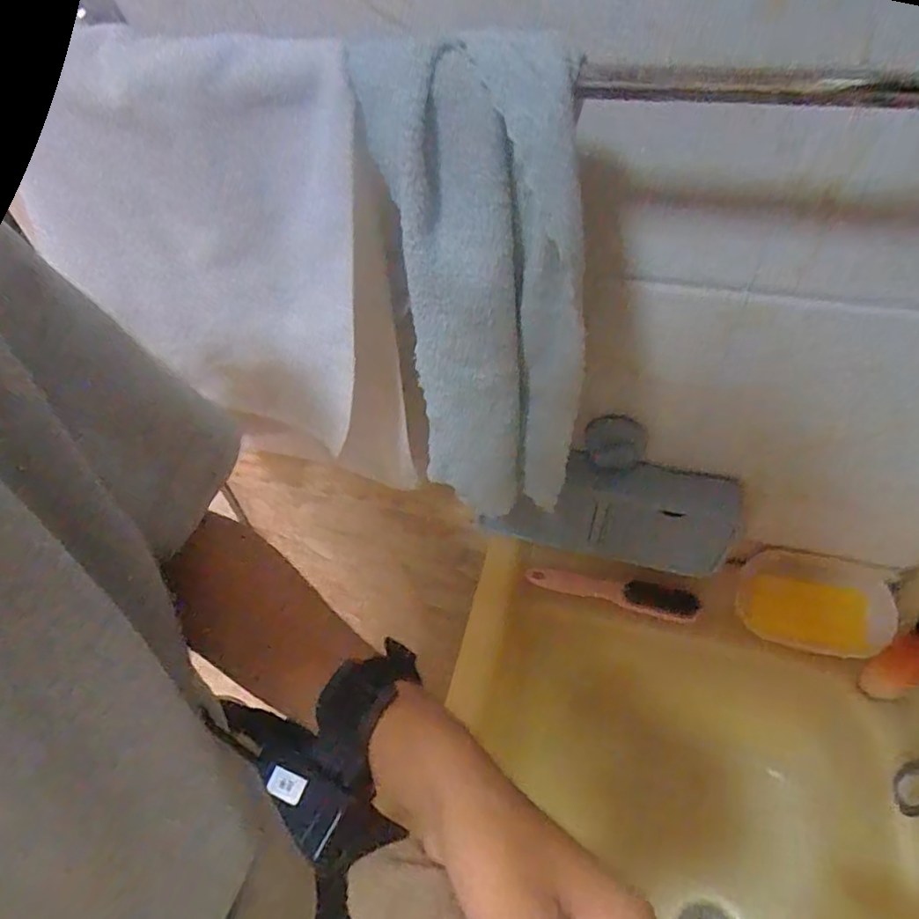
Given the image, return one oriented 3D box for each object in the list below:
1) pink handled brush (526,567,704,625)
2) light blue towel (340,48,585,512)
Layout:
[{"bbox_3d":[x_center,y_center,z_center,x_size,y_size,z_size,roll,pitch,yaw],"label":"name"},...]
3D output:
[{"bbox_3d":[0.170,0.147,0.670,0.184,0.037,0.025,6,10,19],"label":"pink handled brush"},{"bbox_3d":[0.021,-0.084,0.421,0.129,0.343,0.057,7,46,17],"label":"light blue towel"}]

